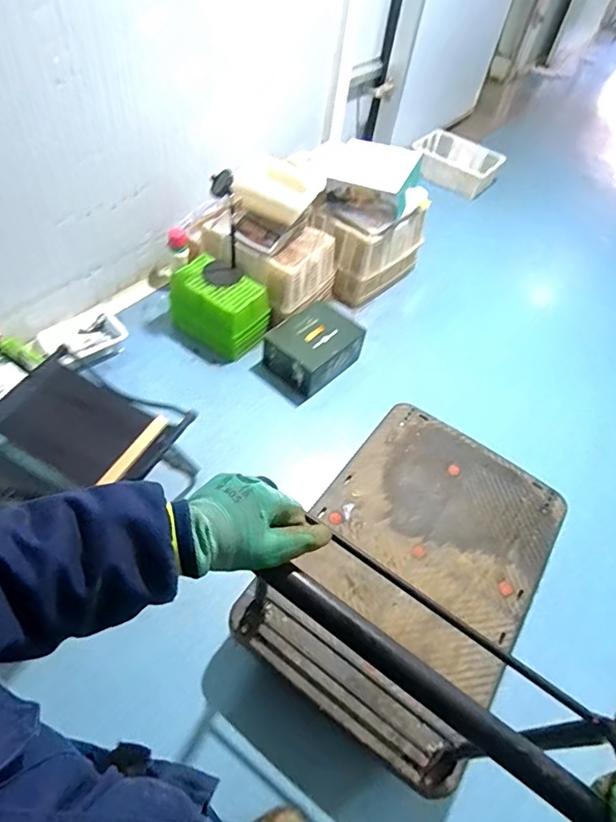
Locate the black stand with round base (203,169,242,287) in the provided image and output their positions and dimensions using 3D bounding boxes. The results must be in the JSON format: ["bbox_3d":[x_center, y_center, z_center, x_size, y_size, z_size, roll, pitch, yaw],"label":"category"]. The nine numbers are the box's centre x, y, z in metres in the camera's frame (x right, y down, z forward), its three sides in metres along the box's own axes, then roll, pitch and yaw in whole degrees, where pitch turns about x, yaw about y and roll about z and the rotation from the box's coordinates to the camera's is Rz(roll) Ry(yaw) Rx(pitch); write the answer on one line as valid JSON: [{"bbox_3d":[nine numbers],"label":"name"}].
[{"bbox_3d":[-0.303,-0.606,1.641,0.154,0.356,0.120,-19,52,-11],"label":"black stand with round base"}]

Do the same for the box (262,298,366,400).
[{"bbox_3d":[0.022,-0.232,1.775,0.325,0.155,0.231,-38,58,-24],"label":"box"}]

